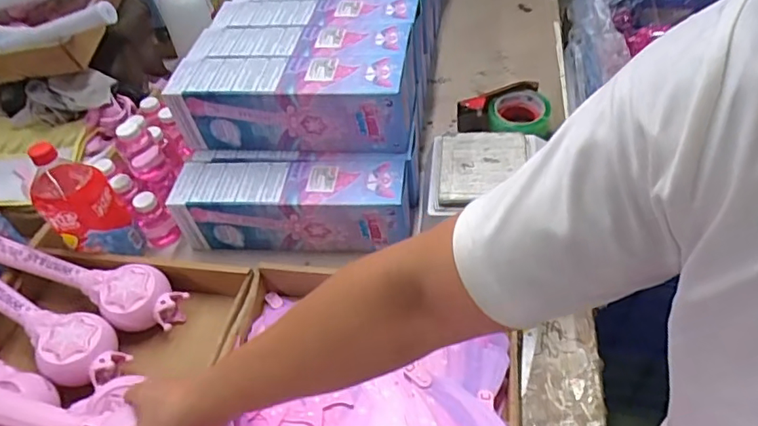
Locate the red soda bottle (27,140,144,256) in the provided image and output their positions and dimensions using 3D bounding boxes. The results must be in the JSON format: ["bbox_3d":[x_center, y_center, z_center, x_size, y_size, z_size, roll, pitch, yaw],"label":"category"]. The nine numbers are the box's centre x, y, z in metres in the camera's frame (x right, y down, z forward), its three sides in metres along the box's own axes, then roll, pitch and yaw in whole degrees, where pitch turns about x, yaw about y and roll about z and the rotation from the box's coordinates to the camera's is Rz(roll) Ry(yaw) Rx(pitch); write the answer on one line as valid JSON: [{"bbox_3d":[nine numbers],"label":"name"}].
[{"bbox_3d":[-0.407,-0.009,0.724,0.076,0.179,0.073,-4,46,4],"label":"red soda bottle"}]

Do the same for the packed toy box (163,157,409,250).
[{"bbox_3d":[-0.122,-0.016,0.777,0.339,0.106,0.097,0,47,8],"label":"packed toy box"}]

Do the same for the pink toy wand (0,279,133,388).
[{"bbox_3d":[-0.462,0.134,0.682,0.312,0.062,0.086,18,51,22],"label":"pink toy wand"}]

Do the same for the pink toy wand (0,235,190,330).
[{"bbox_3d":[-0.411,0.084,0.733,0.310,0.064,0.090,17,51,22],"label":"pink toy wand"}]

